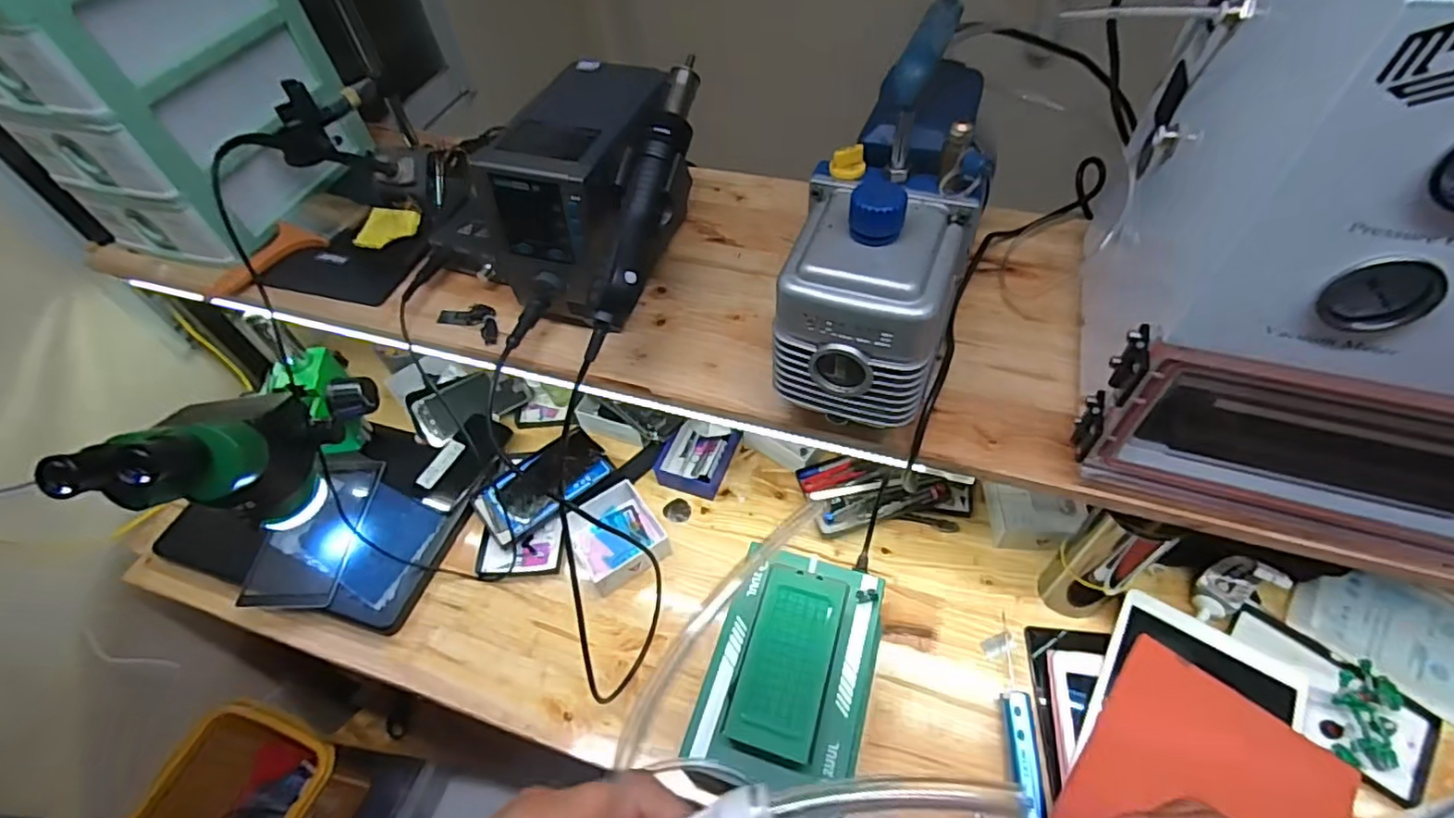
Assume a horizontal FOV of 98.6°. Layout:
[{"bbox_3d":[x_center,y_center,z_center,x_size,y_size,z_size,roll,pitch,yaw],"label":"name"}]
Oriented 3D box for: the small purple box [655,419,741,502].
[{"bbox_3d":[-0.040,0.062,0.864,0.090,0.037,0.108,16,56,16],"label":"small purple box"}]

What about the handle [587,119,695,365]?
[{"bbox_3d":[-0.077,-0.144,0.514,0.047,0.035,0.213,14,81,15],"label":"handle"}]

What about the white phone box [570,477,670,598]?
[{"bbox_3d":[-0.142,0.161,0.797,0.109,0.037,0.123,-27,56,-15],"label":"white phone box"}]

